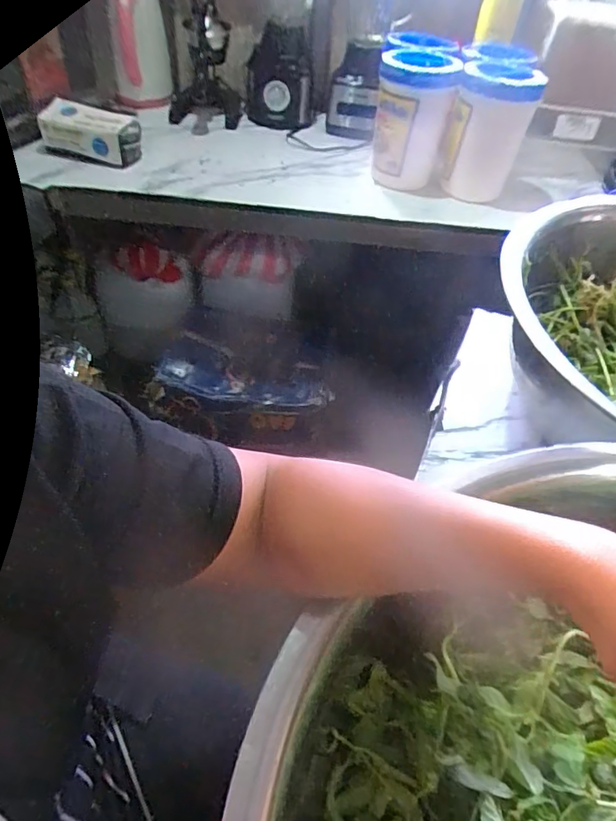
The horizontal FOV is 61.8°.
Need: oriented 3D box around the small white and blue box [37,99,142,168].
[{"bbox_3d":[-0.465,-0.589,1.112,0.217,0.101,0.079,9,47,3],"label":"small white and blue box"}]

